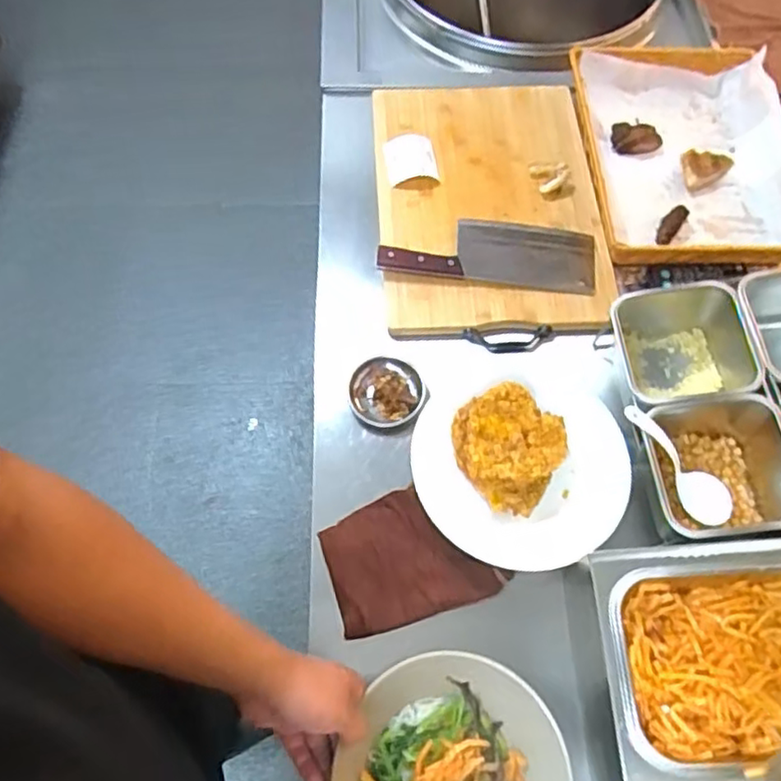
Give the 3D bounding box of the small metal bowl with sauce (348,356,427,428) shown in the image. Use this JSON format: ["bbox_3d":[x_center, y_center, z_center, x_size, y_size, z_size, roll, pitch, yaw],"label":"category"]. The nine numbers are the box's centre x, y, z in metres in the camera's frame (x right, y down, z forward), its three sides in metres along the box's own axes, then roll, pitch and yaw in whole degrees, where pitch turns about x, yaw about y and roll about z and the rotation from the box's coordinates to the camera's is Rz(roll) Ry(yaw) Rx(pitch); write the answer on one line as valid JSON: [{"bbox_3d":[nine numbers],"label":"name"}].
[{"bbox_3d":[-0.005,0.001,0.798,0.089,0.029,0.089,1,64,-2],"label":"small metal bowl with sauce"}]

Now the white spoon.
[{"bbox_3d":[0.298,0.074,0.681,0.049,0.026,0.166,-47,106,-21],"label":"white spoon"}]

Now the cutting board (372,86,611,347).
[{"bbox_3d":[0.133,-0.247,0.889,0.288,0.034,0.411,-4,76,-4],"label":"cutting board"}]

